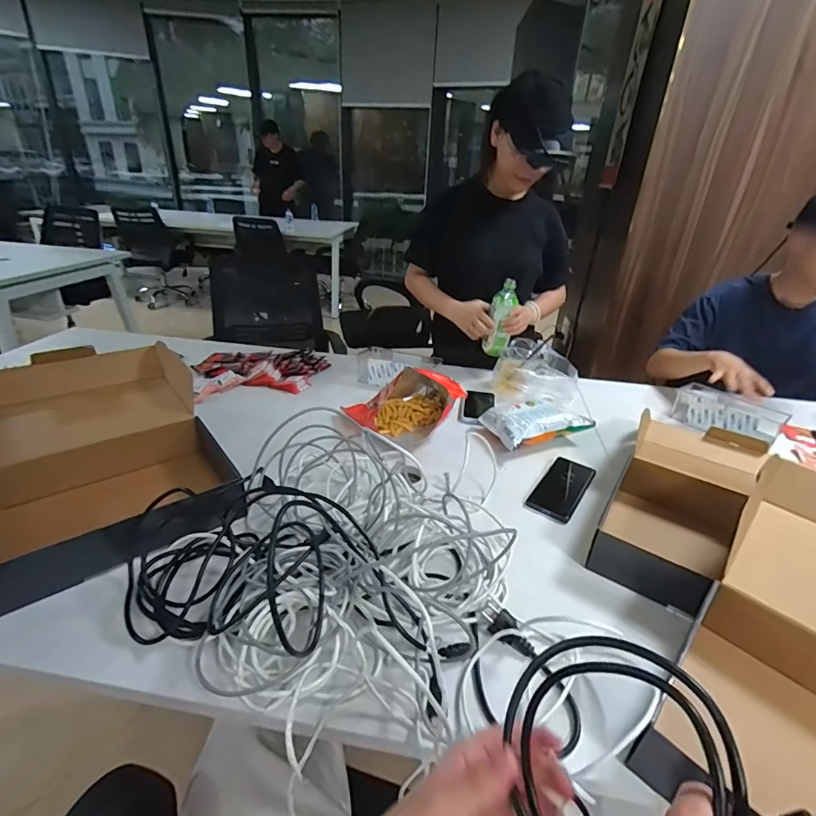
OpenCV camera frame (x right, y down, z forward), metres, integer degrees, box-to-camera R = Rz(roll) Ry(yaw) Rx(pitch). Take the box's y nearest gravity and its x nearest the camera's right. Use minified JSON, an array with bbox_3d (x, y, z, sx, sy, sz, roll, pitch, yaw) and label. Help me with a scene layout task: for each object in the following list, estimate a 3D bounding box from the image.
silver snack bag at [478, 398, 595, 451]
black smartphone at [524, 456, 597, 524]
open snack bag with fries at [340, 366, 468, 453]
[{"bbox_3d":[0.277,0.030,0.961,0.203,0.065,0.119,-9,31,-21],"label":"silver snack bag"},{"bbox_3d":[0.282,0.144,0.809,0.077,0.011,0.168,22,36,30],"label":"black smartphone"},{"bbox_3d":[0.007,-0.030,0.969,0.212,0.139,0.187,-18,35,-33],"label":"open snack bag with fries"}]

